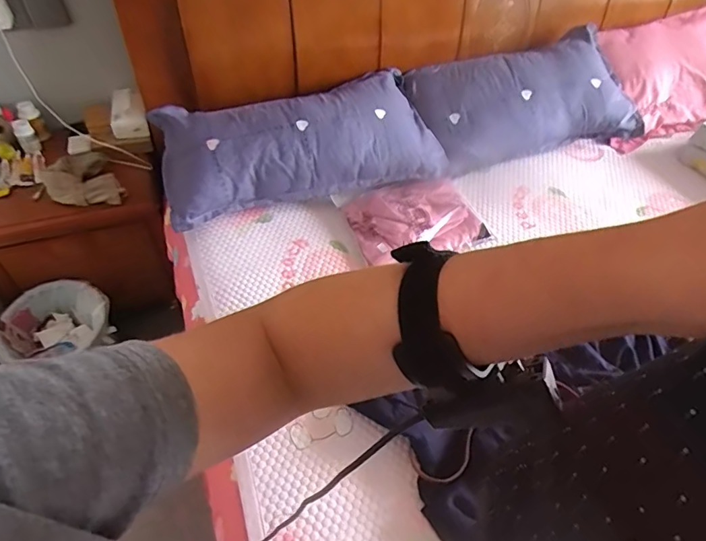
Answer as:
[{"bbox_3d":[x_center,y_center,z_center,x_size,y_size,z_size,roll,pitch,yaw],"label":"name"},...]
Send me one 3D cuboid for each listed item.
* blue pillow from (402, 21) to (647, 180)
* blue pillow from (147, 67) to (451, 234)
[{"bbox_3d":[0.486,-0.494,1.403,0.648,0.199,0.325,-10,52,-12],"label":"blue pillow"},{"bbox_3d":[-0.131,-0.337,1.233,0.680,0.162,0.302,-15,53,-15],"label":"blue pillow"}]

